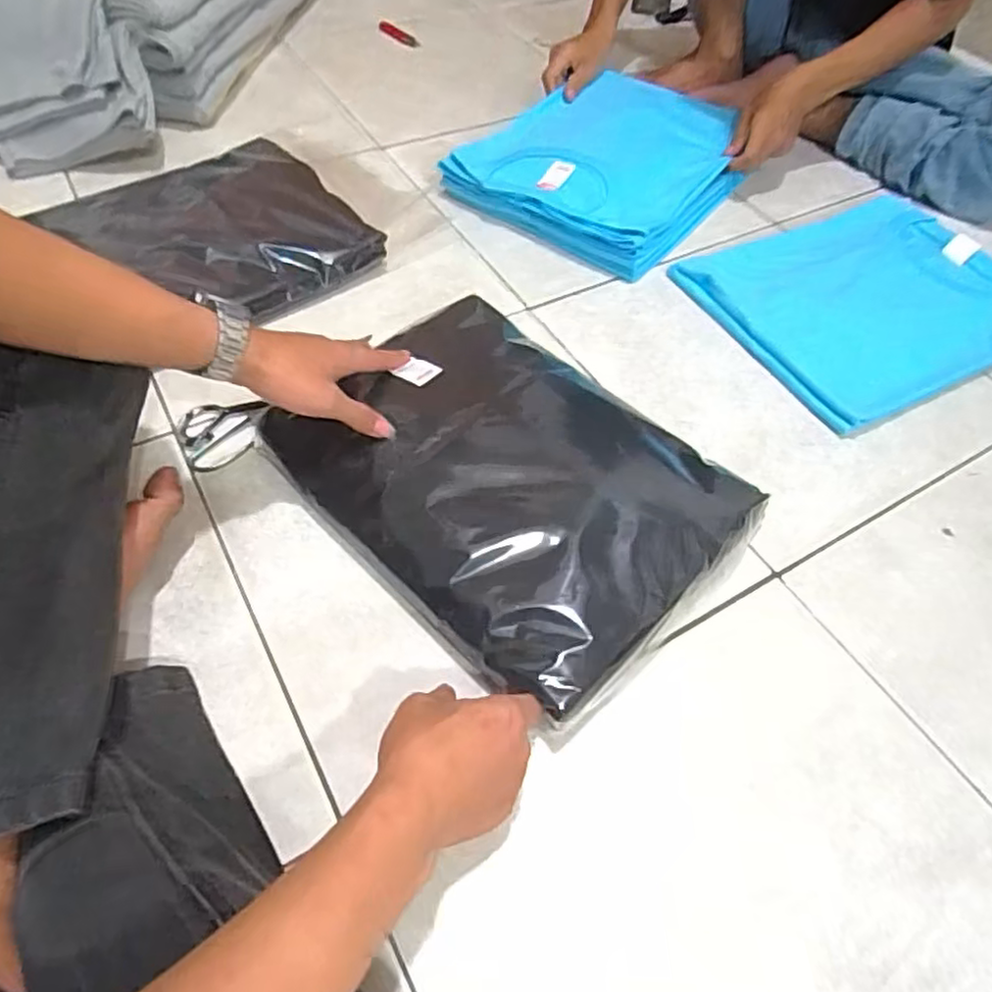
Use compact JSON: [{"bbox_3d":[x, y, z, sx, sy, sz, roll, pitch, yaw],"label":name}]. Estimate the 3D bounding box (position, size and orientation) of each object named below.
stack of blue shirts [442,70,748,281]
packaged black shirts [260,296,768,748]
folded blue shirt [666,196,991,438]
[{"bbox_3d":[0.154,-0.455,0.910,0.299,0.074,0.353,30,60,21],"label":"stack of blue shirts"},{"bbox_3d":[0.010,-0.016,0.575,0.258,0.053,0.348,-39,62,-23],"label":"packaged black shirts"},{"bbox_3d":[0.426,-0.231,0.779,0.341,0.019,0.289,-23,57,-15],"label":"folded blue shirt"}]

